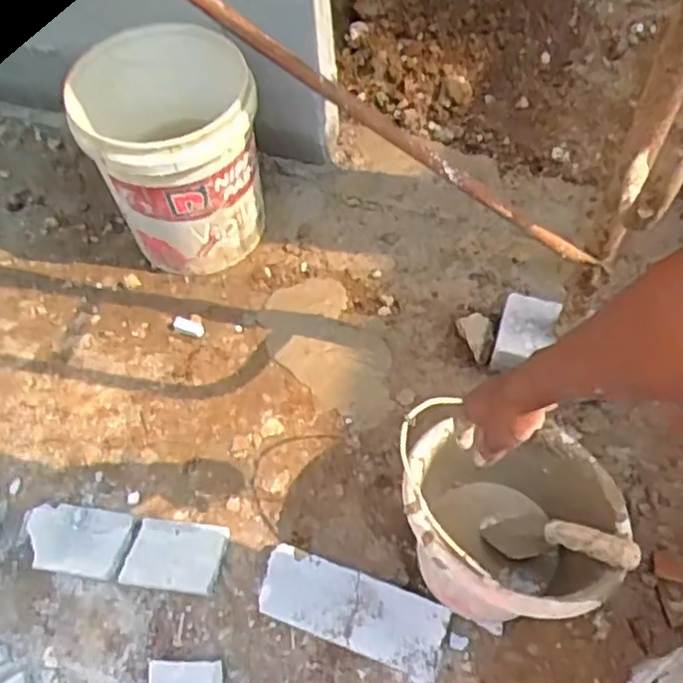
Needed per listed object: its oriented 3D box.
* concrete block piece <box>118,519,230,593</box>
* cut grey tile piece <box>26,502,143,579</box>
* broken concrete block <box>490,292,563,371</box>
[{"bbox_3d":[-0.255,0.327,1.064,0.145,0.030,0.097,3,60,6],"label":"concrete block piece"},{"bbox_3d":[-0.413,0.313,1.089,0.172,0.032,0.098,7,61,9],"label":"cut grey tile piece"},{"bbox_3d":[0.319,-0.018,1.201,0.095,0.066,0.132,15,62,13],"label":"broken concrete block"}]

